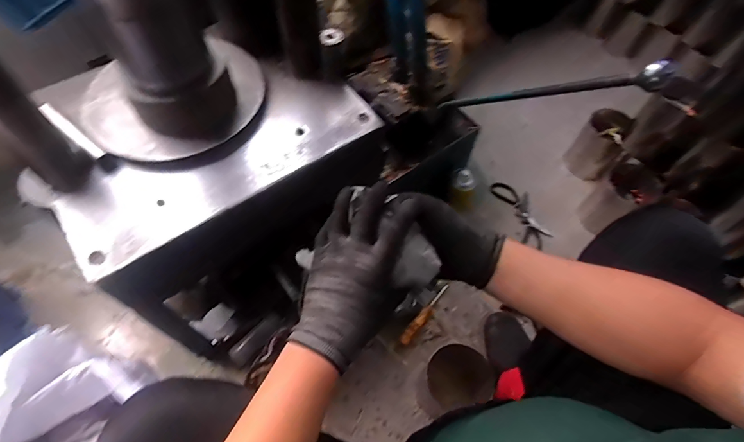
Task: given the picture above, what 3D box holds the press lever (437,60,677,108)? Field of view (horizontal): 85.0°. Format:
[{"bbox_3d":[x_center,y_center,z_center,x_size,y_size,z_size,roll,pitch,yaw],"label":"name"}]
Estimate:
[{"bbox_3d":[0.206,-0.173,0.555,0.025,0.025,0.394,-24,18,-15],"label":"press lever"}]

